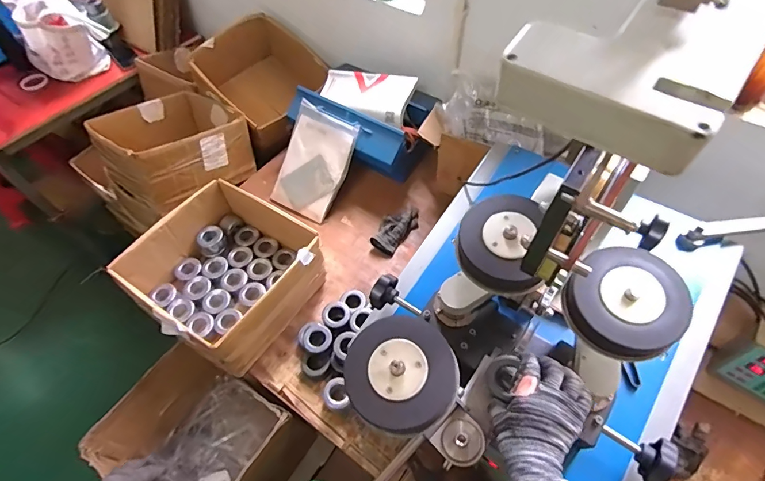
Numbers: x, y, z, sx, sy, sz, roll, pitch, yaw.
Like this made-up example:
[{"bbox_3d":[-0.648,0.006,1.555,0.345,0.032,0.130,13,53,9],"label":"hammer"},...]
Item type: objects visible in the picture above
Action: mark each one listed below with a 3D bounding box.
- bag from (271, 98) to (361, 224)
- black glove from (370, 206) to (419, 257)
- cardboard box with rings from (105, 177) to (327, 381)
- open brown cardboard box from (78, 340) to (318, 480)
[{"bbox_3d":[-0.186,-0.205,1.122,0.179,0.023,0.275,25,102,13],"label":"bag"},{"bbox_3d":[0.035,-0.034,1.099,0.077,0.041,0.154,30,61,22],"label":"black glove"},{"bbox_3d":[-0.340,0.072,0.950,0.326,0.181,0.336,28,60,21],"label":"cardboard box with rings"},{"bbox_3d":[-0.391,0.460,0.911,0.335,0.230,0.302,25,59,20],"label":"open brown cardboard box"}]

